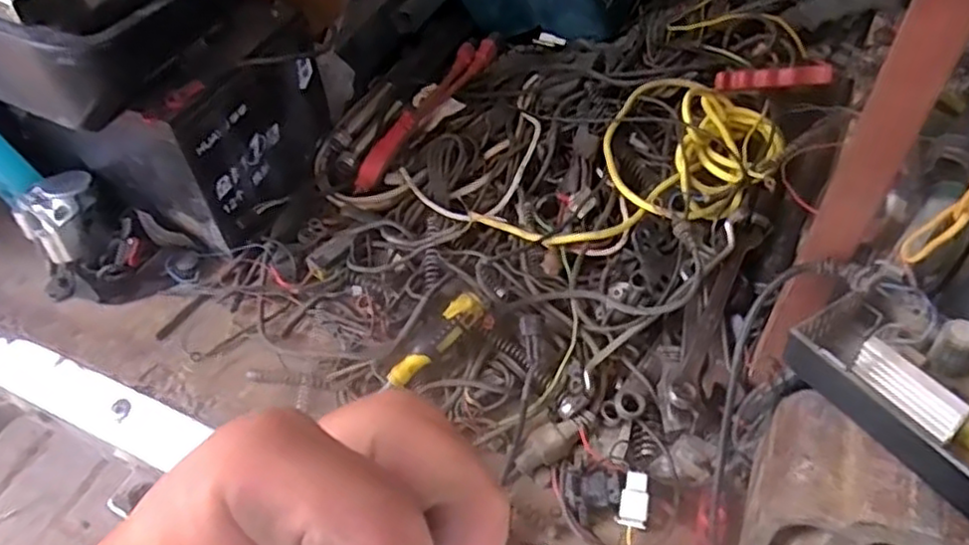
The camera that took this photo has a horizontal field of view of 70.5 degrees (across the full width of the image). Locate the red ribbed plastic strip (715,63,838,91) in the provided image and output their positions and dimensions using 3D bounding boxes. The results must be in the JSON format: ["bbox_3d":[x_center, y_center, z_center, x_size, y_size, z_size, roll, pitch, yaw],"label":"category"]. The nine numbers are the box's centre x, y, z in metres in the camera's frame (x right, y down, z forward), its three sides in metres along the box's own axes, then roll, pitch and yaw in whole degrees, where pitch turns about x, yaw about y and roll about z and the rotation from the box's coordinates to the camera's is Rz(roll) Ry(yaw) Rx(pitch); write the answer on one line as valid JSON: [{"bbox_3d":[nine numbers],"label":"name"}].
[{"bbox_3d":[0.255,-0.172,0.605,0.095,0.018,0.012,4,48,31],"label":"red ribbed plastic strip"}]

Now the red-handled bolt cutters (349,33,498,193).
[{"bbox_3d":[-0.056,-0.179,0.720,0.031,0.024,0.255,22,55,20],"label":"red-handled bolt cutters"}]

